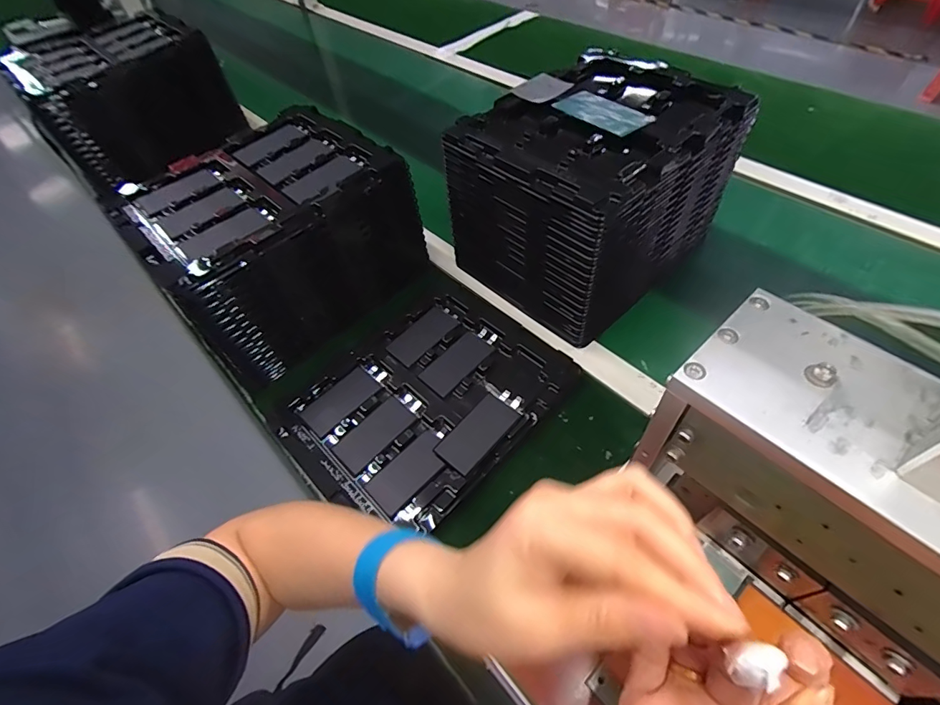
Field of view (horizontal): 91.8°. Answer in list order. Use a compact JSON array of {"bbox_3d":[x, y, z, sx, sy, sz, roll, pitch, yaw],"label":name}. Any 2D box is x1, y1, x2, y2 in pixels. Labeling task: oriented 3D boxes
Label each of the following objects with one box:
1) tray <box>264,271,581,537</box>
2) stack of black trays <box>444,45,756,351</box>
[{"bbox_3d":[-0.049,0.043,0.487,0.217,0.022,0.268,35,63,26],"label":"tray"},{"bbox_3d":[0.142,-0.202,0.546,0.272,0.165,0.222,-38,60,-22],"label":"stack of black trays"}]

